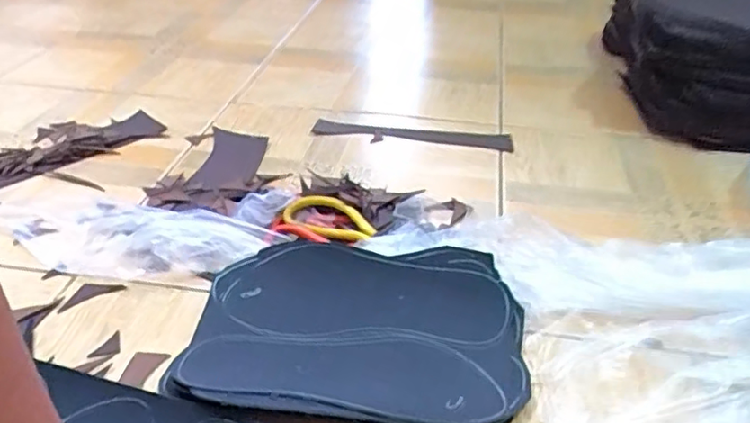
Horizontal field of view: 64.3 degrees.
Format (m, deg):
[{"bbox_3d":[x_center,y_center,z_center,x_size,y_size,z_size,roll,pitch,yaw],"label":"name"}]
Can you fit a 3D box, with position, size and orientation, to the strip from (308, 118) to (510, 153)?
[{"bbox_3d":[0.050,-0.106,0.824,0.271,0.010,0.037,7,36,9],"label":"strip"}]

